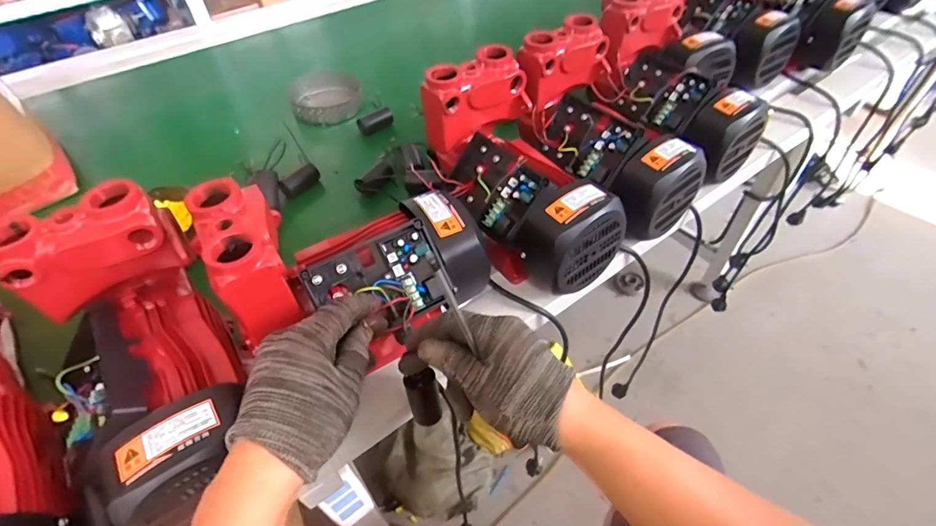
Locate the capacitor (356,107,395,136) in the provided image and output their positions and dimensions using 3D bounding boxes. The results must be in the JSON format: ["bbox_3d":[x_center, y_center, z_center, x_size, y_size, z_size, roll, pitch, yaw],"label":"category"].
[{"bbox_3d":[-0.160,-0.247,0.789,0.063,0.029,0.023,-29,53,-22],"label":"capacitor"}]

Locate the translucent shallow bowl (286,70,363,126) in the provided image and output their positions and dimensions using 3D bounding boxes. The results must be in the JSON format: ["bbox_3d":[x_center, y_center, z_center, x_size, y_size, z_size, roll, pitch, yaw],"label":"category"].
[{"bbox_3d":[-0.272,-0.320,0.870,0.130,0.041,0.151,-18,50,-14],"label":"translucent shallow bowl"}]

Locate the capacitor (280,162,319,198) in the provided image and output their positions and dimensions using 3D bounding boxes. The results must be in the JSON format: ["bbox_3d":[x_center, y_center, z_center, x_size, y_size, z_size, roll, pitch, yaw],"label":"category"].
[{"bbox_3d":[-0.253,-0.125,0.683,0.023,0.027,0.060,27,54,23],"label":"capacitor"}]

